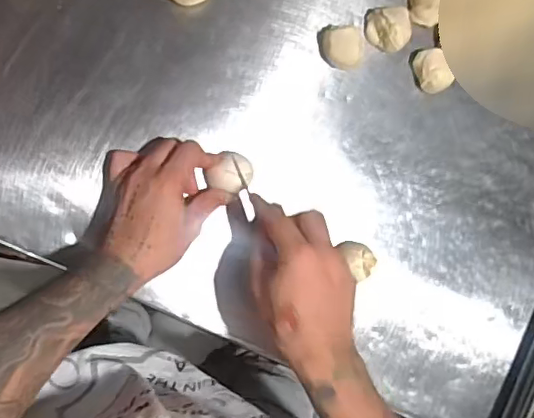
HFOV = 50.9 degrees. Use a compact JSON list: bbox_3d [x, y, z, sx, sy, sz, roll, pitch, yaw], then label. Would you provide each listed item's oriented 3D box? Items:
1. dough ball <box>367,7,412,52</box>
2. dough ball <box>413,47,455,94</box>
[{"bbox_3d":[0.124,-0.184,0.575,0.044,0.039,0.034,41,82,-9],"label":"dough ball"},{"bbox_3d":[0.174,-0.146,0.596,0.034,0.028,0.046,-18,90,-10],"label":"dough ball"}]

